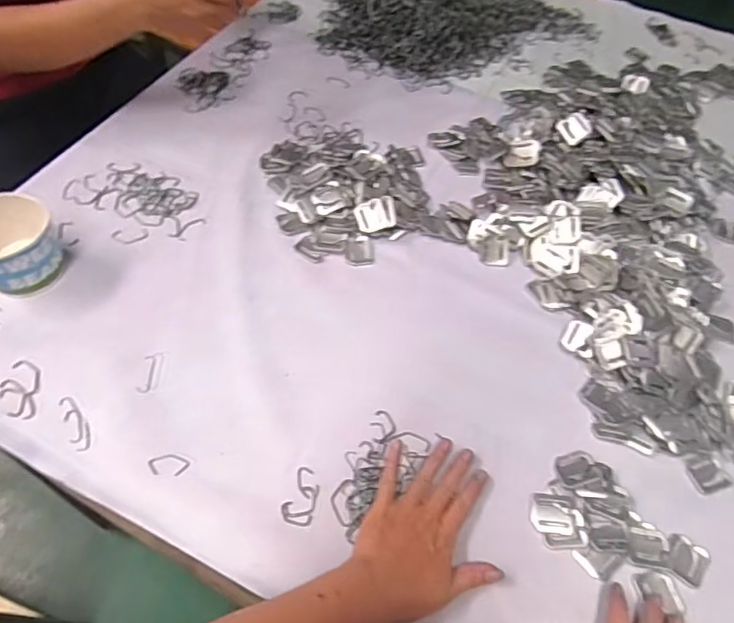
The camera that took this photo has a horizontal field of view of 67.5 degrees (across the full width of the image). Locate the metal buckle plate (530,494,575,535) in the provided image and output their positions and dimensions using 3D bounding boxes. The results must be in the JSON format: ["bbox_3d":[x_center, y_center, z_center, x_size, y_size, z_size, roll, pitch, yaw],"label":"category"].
[{"bbox_3d":[0.174,0.189,0.515,0.037,0.006,0.036,11,56,2],"label":"metal buckle plate"}]

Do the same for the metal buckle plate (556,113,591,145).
[{"bbox_3d":[0.288,-0.254,0.758,0.041,0.006,0.040,-38,84,3],"label":"metal buckle plate"}]

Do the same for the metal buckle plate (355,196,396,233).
[{"bbox_3d":[0.011,-0.120,0.684,0.047,0.005,0.039,-17,90,0],"label":"metal buckle plate"}]

